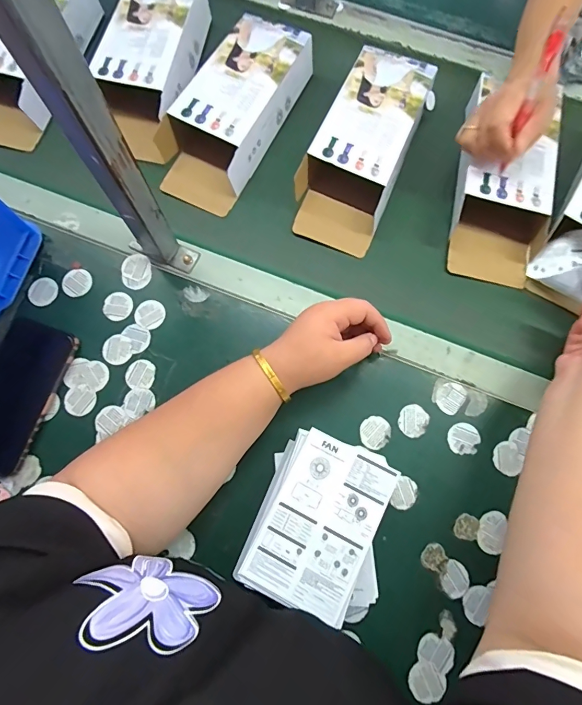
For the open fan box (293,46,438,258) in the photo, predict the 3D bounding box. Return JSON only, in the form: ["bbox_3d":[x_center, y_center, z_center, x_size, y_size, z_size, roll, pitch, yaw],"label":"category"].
[{"bbox_3d":[0.087,-0.250,0.490,0.105,0.054,0.248,22,77,6],"label":"open fan box"}]

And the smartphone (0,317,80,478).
[{"bbox_3d":[-0.299,0.047,0.437,0.080,0.014,0.164,19,72,1],"label":"smartphone"}]

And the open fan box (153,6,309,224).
[{"bbox_3d":[-0.075,-0.306,0.506,0.111,0.056,0.252,27,78,7],"label":"open fan box"}]

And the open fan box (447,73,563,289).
[{"bbox_3d":[0.253,-0.208,0.476,0.118,0.053,0.243,11,76,3],"label":"open fan box"}]

